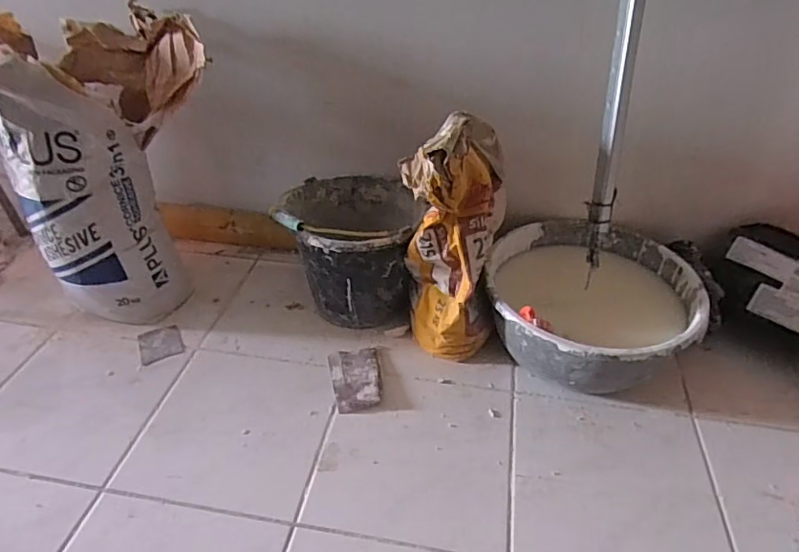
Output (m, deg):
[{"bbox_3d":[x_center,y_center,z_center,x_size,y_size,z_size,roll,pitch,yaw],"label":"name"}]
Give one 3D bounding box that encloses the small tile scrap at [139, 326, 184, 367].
[{"bbox_3d":[-0.472,0.133,1.063,0.078,0.004,0.094,-18,41,-21],"label":"small tile scrap"}]

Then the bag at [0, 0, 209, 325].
[{"bbox_3d":[-0.543,-0.199,1.073,0.350,0.531,0.294,-17,41,-21],"label":"bag"}]

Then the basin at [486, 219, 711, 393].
[{"bbox_3d":[0.345,0.072,1.000,0.356,0.168,0.345,0,37,0],"label":"basin"}]

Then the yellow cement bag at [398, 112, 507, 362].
[{"bbox_3d":[0.097,-0.065,0.954,0.159,0.444,0.185,6,38,8],"label":"yellow cement bag"}]

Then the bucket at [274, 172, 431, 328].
[{"bbox_3d":[-0.094,-0.059,1.090,0.254,0.268,0.281,-7,38,-8],"label":"bucket"}]

